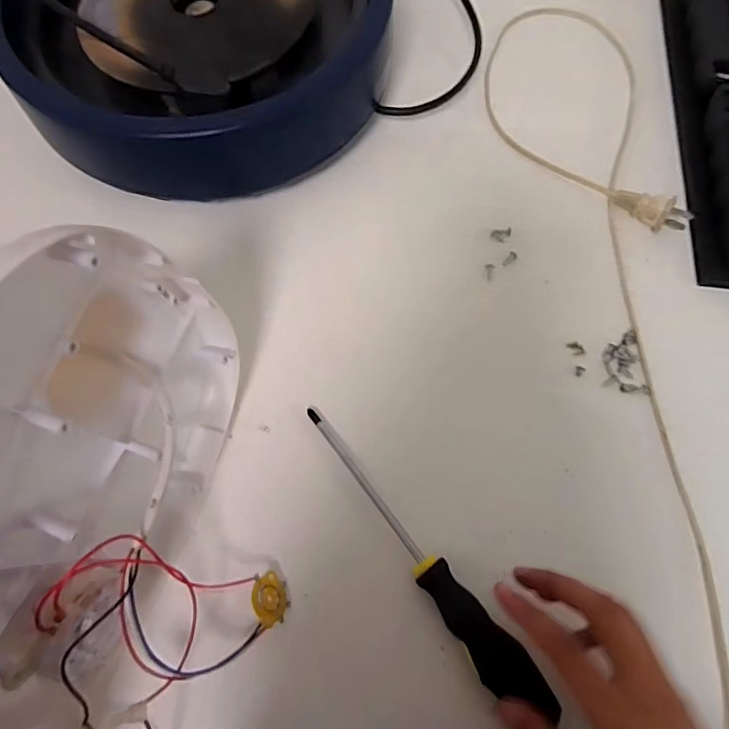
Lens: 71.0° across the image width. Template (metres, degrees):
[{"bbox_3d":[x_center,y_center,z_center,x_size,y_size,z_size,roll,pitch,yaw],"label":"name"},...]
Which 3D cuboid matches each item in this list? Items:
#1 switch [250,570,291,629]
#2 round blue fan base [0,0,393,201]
[{"bbox_3d":[-0.057,0.140,0.305,0.009,0.028,0.028,-33,64,34],"label":"switch"},{"bbox_3d":[-0.130,-0.269,0.420,0.292,0.085,0.278,-3,69,-2],"label":"round blue fan base"}]

